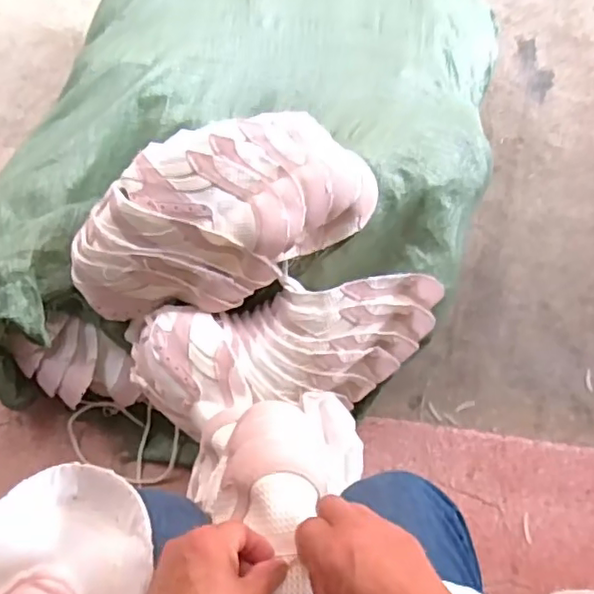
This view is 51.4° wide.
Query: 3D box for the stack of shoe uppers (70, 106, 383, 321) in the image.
[{"bbox_3d":[-0.086,-0.102,0.748,0.384,0.128,0.172,-18,66,-11],"label":"stack of shoe uppers"}]

